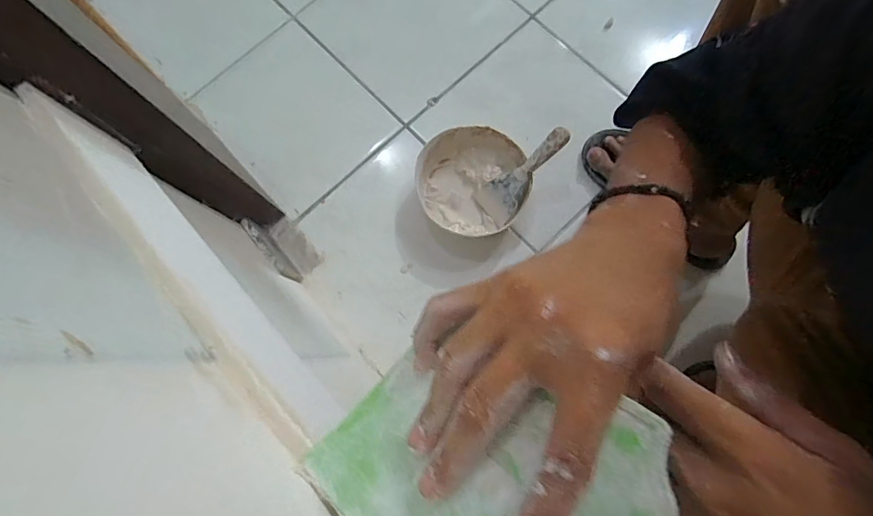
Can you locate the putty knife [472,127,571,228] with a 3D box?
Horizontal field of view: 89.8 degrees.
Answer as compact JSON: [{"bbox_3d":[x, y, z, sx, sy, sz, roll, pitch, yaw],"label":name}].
[{"bbox_3d":[0.129,-0.125,0.652,0.065,0.019,0.165,50,121,10],"label":"putty knife"}]

